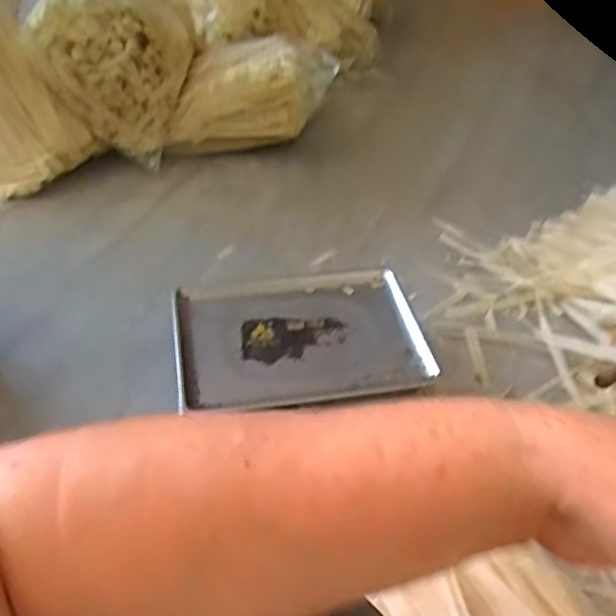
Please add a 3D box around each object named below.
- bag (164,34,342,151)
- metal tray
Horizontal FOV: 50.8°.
[{"bbox_3d":[-0.116,-0.458,1.365,0.355,0.201,0.104,-5,43,-10],"label":"bag"},{"bbox_3d":[-0.010,0.038,0.907,0.337,0.021,0.236,-5,43,-11],"label":"metal tray"}]

